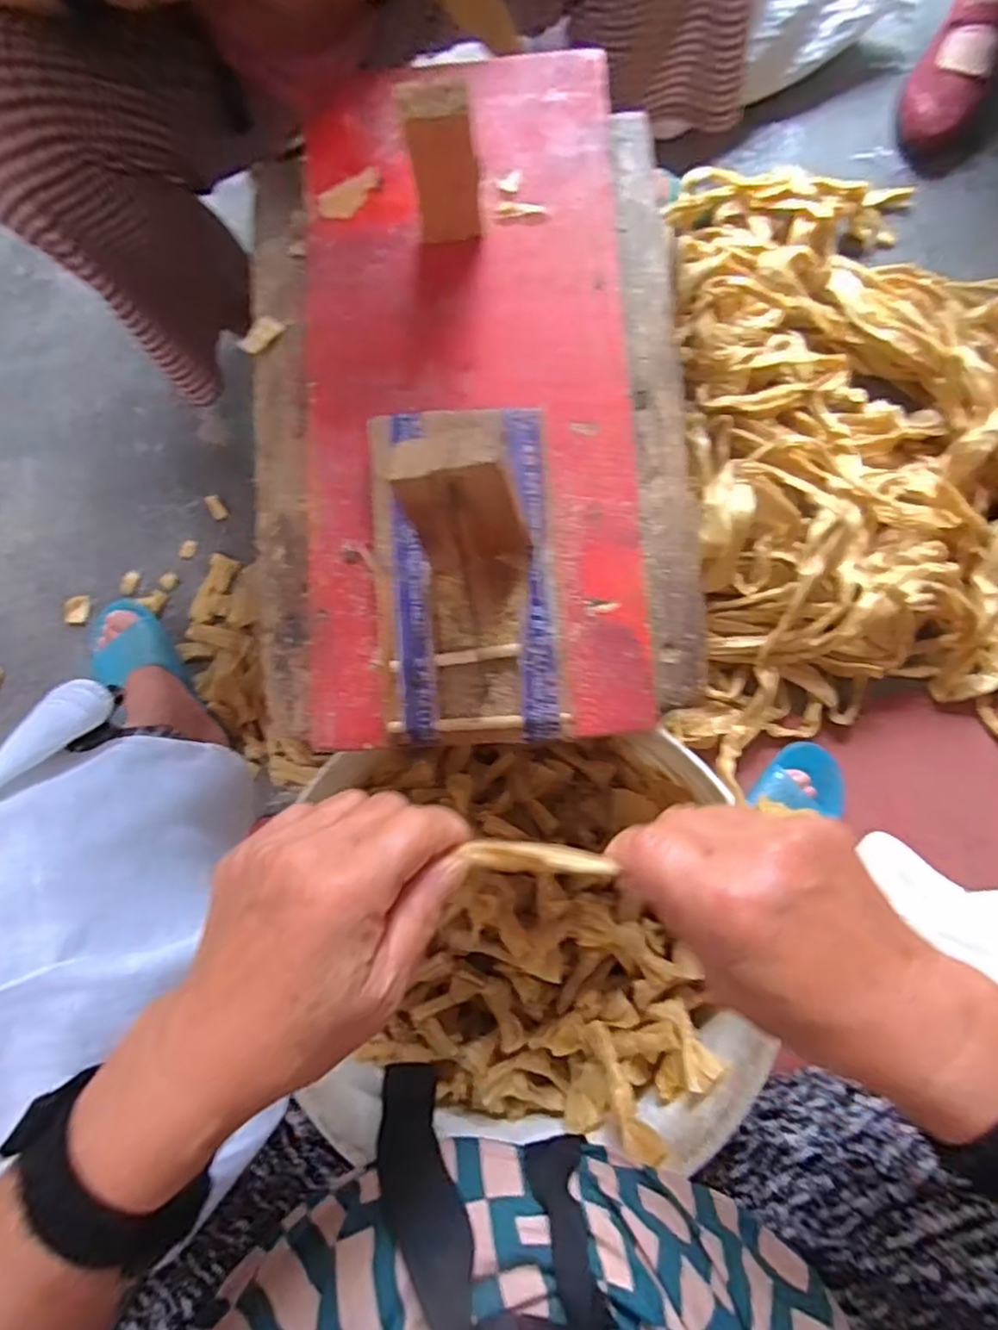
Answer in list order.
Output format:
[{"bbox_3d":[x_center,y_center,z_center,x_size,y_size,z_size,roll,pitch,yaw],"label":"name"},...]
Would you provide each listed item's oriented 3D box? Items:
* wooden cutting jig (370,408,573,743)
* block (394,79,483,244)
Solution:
[{"bbox_3d":[-0.018,-0.046,0.291,0.083,0.079,0.157,-6,81,2],"label":"wooden cutting jig"},{"bbox_3d":[-0.026,-0.238,0.330,0.032,0.071,0.023,-8,81,2],"label":"block"}]

